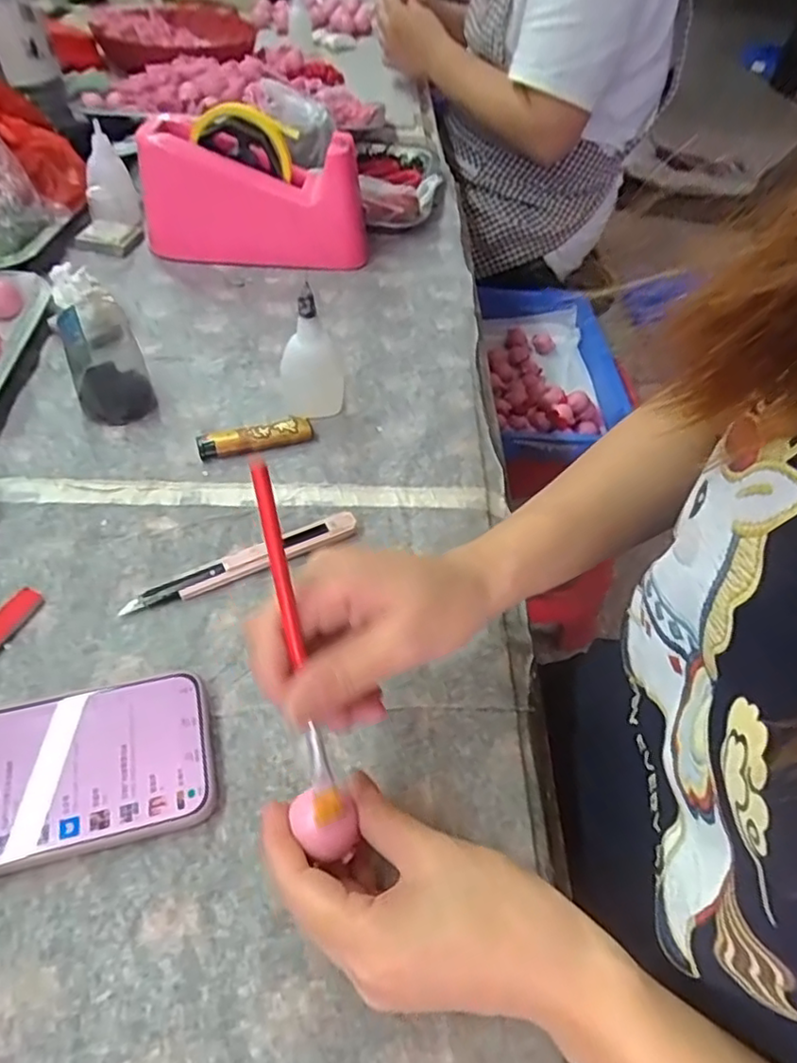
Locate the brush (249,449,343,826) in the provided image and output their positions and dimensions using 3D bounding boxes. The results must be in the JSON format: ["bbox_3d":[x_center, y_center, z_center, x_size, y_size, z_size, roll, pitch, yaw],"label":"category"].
[{"bbox_3d":[-0.037,0.044,0.233,0.009,0.142,0.007,-13,16,-15],"label":"brush"}]

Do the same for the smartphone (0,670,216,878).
[{"bbox_3d":[-0.172,0.115,0.299,0.161,0.013,0.077,-10,52,-13],"label":"smartphone"}]

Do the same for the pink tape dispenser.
[{"bbox_3d":[-0.132,-0.311,0.587,0.195,0.103,0.073,2,50,-3],"label":"pink tape dispenser"}]

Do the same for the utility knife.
[{"bbox_3d":[-0.091,0.018,0.387,0.141,0.012,0.020,-23,55,-22],"label":"utility knife"}]

